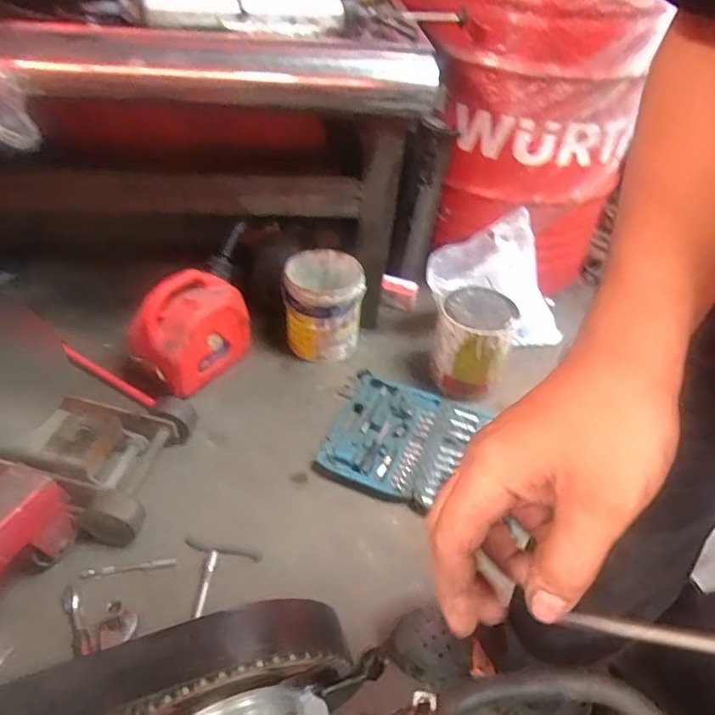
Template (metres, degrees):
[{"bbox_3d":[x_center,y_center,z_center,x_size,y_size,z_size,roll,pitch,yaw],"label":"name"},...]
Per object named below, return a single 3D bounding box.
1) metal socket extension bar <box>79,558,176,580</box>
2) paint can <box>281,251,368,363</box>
[{"bbox_3d":[-0.365,0.337,0.885,0.142,0.007,0.015,-4,42,-10],"label":"metal socket extension bar"},{"bbox_3d":[-0.082,-0.120,1.291,0.178,0.198,0.174,3,41,-3],"label":"paint can"}]

